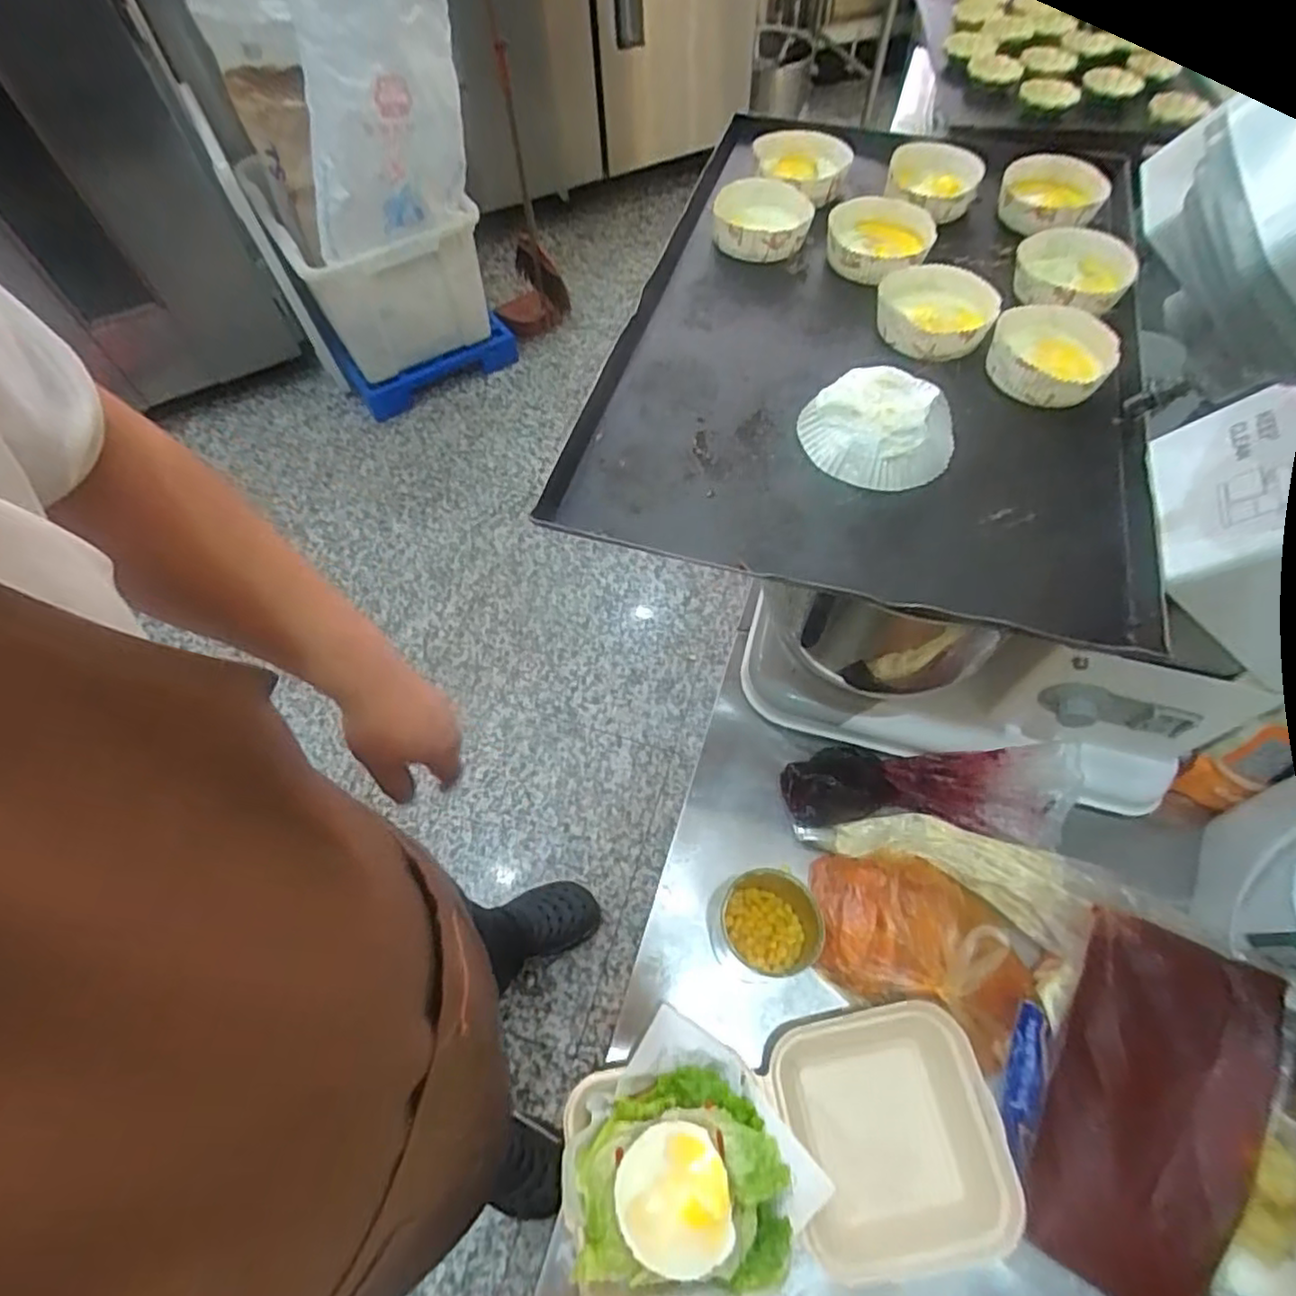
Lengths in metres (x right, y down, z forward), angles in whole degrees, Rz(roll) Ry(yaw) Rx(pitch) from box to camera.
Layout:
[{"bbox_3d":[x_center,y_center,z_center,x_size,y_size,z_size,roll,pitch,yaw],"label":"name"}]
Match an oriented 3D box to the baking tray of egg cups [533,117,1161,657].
[{"bbox_3d":[0.197,-0.292,0.584,0.404,0.046,0.608,15,62,10],"label":"baking tray of egg cups"}]

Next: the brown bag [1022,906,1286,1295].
[{"bbox_3d":[0.358,0.322,0.473,0.121,0.037,0.239,24,64,14],"label":"brown bag"}]

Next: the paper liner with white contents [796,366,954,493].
[{"bbox_3d":[0.177,-0.166,0.499,0.105,0.030,0.098,-1,61,1],"label":"paper liner with white contents"}]

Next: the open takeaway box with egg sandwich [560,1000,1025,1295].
[{"bbox_3d":[0.097,0.356,0.478,0.307,0.064,0.172,-2,60,1],"label":"open takeaway box with egg sandwich"}]

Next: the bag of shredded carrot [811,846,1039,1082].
[{"bbox_3d":[0.219,0.229,0.528,0.186,0.083,0.124,21,63,13],"label":"bag of shredded carrot"}]

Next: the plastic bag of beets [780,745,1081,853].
[{"bbox_3d":[0.245,0.124,0.599,0.246,0.071,0.082,6,61,5],"label":"plastic bag of beets"}]

